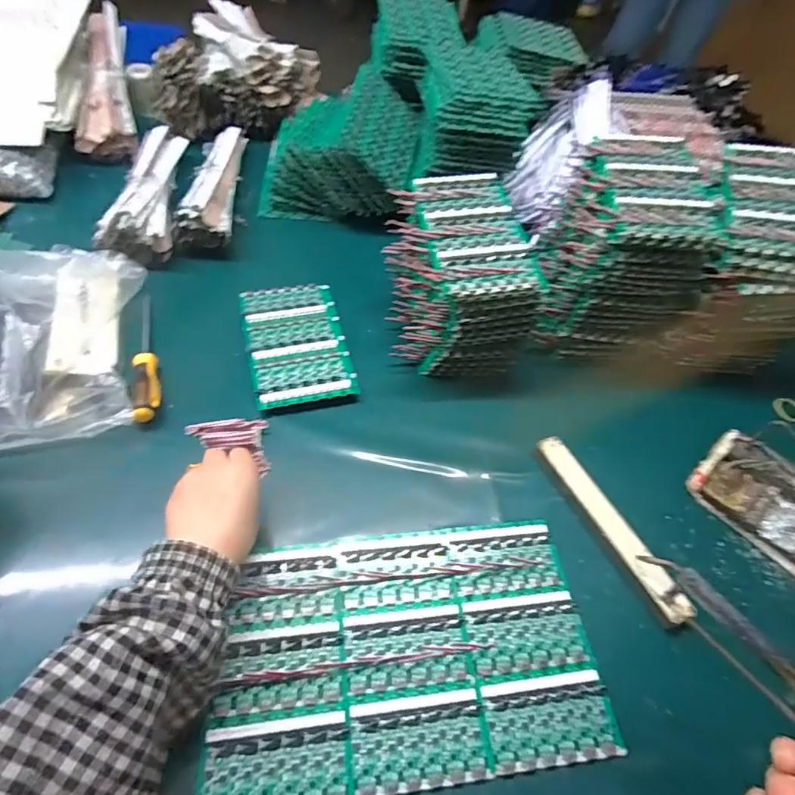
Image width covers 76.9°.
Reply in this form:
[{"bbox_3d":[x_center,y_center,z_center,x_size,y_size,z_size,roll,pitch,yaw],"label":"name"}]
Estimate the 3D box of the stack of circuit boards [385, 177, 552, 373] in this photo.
[{"bbox_3d":[0.068,-0.144,0.589,0.138,0.138,0.177,-5,53,-10],"label":"stack of circuit boards"}]

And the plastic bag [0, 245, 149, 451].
[{"bbox_3d":[-0.379,-0.071,0.529,0.169,0.090,0.253,-8,54,-12],"label":"plastic bag"}]

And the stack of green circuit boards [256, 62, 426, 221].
[{"bbox_3d":[-0.081,-0.379,0.758,0.211,0.143,0.203,9,52,1],"label":"stack of green circuit boards"}]

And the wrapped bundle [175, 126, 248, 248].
[{"bbox_3d":[-0.268,-0.331,0.742,0.068,0.049,0.289,0,53,-6],"label":"wrapped bundle"}]

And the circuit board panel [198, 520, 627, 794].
[{"bbox_3d":[0.009,0.200,0.410,0.299,0.012,0.188,-5,53,-8],"label":"circuit board panel"}]

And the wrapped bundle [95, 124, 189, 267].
[{"bbox_3d":[-0.355,-0.294,0.707,0.081,0.046,0.289,-4,53,-9],"label":"wrapped bundle"}]

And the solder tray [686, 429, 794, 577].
[{"bbox_3d":[0.398,0.108,0.523,0.116,0.027,0.151,-33,63,-27],"label":"solder tray"}]

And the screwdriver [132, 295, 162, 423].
[{"bbox_3d":[-0.284,-0.051,0.562,0.024,0.022,0.192,-13,55,-15],"label":"screwdriver"}]

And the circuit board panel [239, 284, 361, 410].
[{"bbox_3d":[-0.121,-0.068,0.604,0.113,0.020,0.186,-10,55,-13],"label":"circuit board panel"}]

